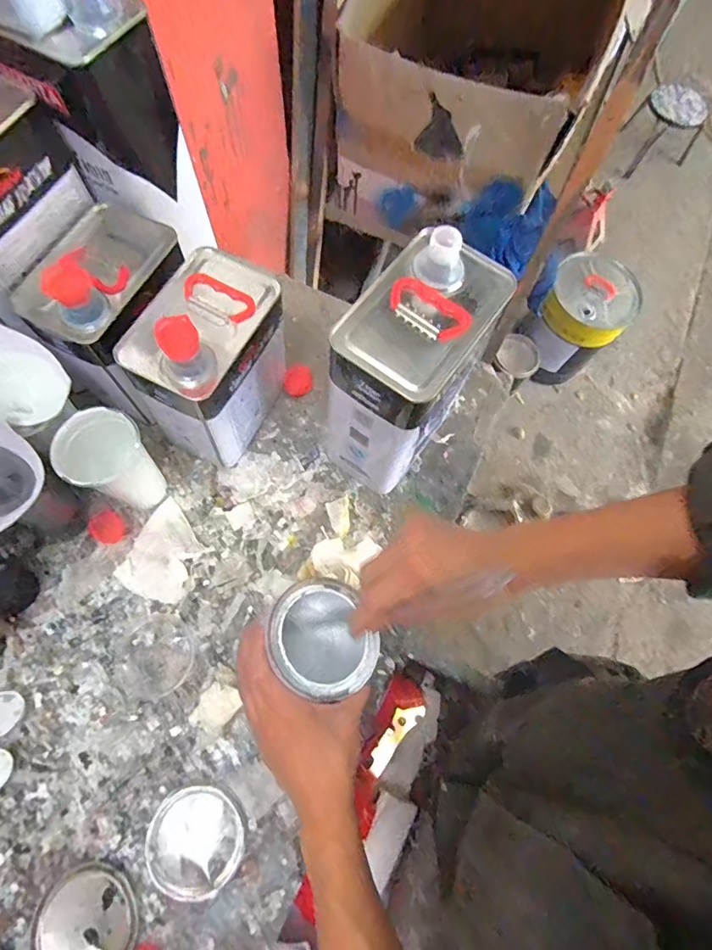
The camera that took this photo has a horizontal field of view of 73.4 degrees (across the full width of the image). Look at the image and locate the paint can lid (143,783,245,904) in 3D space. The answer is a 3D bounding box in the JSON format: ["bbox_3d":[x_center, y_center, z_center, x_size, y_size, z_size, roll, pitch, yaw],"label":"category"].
[{"bbox_3d":[-0.164,0.373,0.486,0.092,0.008,0.096,0,70,-1],"label":"paint can lid"}]

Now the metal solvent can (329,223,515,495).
[{"bbox_3d":[0.056,-0.106,0.526,0.109,0.273,0.172,35,73,9],"label":"metal solvent can"}]

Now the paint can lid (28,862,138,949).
[{"bbox_3d":[-0.261,0.439,0.461,0.095,0.009,0.099,0,70,-1],"label":"paint can lid"}]

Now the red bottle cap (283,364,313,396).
[{"bbox_3d":[-0.080,-0.132,0.666,0.039,0.014,0.040,1,71,-3],"label":"red bottle cap"}]

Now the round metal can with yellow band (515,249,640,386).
[{"bbox_3d":[0.692,-0.482,1.513,0.250,0.308,0.275,1,71,-3],"label":"round metal can with yellow band"}]

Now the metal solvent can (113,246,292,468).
[{"bbox_3d":[-0.161,-0.131,0.551,0.108,0.236,0.166,24,71,5],"label":"metal solvent can"}]

